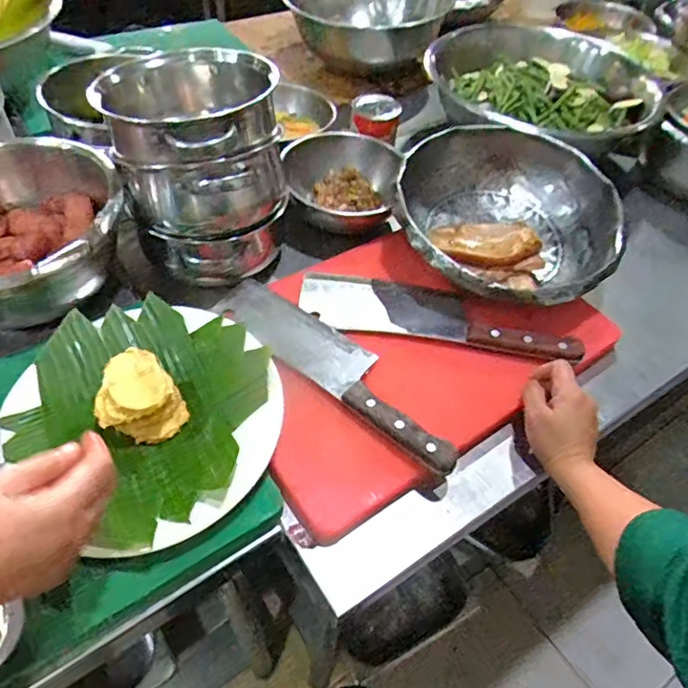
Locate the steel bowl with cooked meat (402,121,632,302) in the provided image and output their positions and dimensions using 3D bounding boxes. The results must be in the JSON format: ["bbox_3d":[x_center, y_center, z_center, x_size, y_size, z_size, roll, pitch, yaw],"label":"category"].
[{"bbox_3d":[0.203,-0.158,0.700,0.261,0.097,0.275,3,51,-3],"label":"steel bowl with cooked meat"}]

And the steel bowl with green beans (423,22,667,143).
[{"bbox_3d":[0.310,-0.425,0.874,0.310,0.072,0.280,-12,53,-15],"label":"steel bowl with green beans"}]

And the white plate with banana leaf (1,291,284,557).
[{"bbox_3d":[-0.185,0.056,0.509,0.255,0.060,0.241,35,56,21],"label":"white plate with banana leaf"}]

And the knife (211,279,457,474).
[{"bbox_3d":[-0.010,0.013,0.588,0.326,0.019,0.069,36,57,22],"label":"knife"}]

